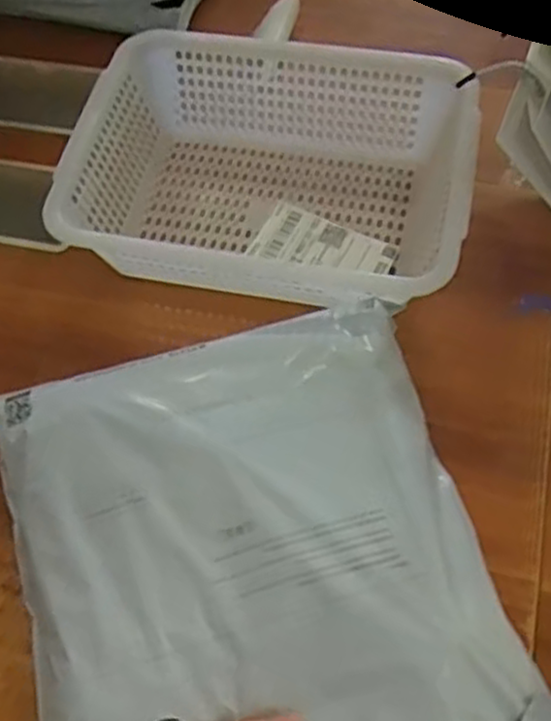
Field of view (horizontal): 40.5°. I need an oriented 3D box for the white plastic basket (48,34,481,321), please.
[{"bbox_3d":[0.001,-0.179,0.702,0.347,0.099,0.268,12,64,10],"label":"white plastic basket"}]

